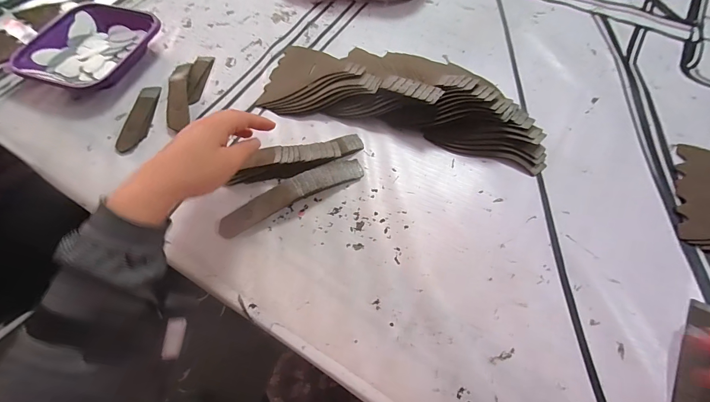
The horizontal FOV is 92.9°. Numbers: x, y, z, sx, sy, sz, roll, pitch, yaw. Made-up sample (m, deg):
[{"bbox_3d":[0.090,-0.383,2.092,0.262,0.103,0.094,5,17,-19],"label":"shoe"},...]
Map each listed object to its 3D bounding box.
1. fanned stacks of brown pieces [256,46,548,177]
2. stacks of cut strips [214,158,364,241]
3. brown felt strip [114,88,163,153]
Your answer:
[{"bbox_3d":[0.064,-0.170,0.478,0.411,0.058,0.167,16,62,12],"label":"fanned stacks of brown pieces"},{"bbox_3d":[-0.077,-0.010,0.412,0.187,0.026,0.030,-26,62,-11],"label":"stacks of cut strips"},{"bbox_3d":[-0.316,-0.122,0.494,0.036,0.004,0.121,0,60,3],"label":"brown felt strip"}]

